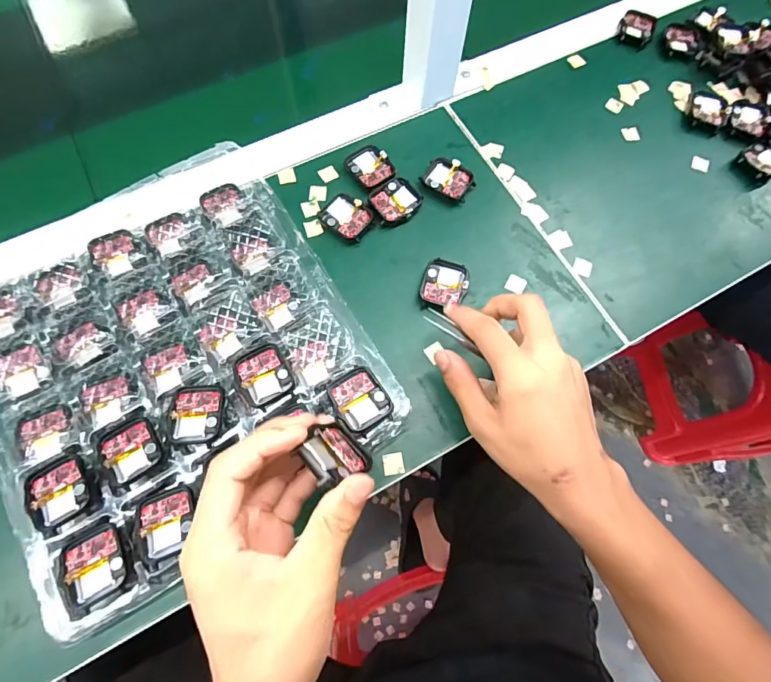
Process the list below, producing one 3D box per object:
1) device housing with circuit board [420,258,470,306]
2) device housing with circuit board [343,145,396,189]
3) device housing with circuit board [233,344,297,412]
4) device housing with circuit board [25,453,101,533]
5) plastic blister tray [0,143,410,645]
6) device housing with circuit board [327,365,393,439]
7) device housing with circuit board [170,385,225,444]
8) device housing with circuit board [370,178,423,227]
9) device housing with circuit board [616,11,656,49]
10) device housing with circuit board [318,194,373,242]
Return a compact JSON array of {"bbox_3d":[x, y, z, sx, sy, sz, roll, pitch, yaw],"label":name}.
[{"bbox_3d":[0.051,-0.049,0.368,0.038,0.012,0.041,15,71,3],"label":"device housing with circuit board"},{"bbox_3d":[-0.015,-0.166,0.402,0.037,0.008,0.047,-32,75,-12],"label":"device housing with circuit board"},{"bbox_3d":[-0.091,0.026,0.320,0.039,0.012,0.046,-32,75,-12],"label":"device housing with circuit board"},{"bbox_3d":[-0.220,0.101,0.288,0.038,0.007,0.047,-32,75,-12],"label":"device housing with circuit board"},{"bbox_3d":[-0.166,0.009,0.330,0.270,0.033,0.284,-33,75,-12],"label":"plastic blister tray"},{"bbox_3d":[-0.019,0.043,0.309,0.036,0.006,0.045,-30,75,-16],"label":"device housing with circuit board"},{"bbox_3d":[-0.136,0.053,0.306,0.036,0.005,0.041,-5,71,-4],"label":"device housing with circuit board"},{"bbox_3d":[0.010,-0.130,0.391,0.045,0.007,0.039,-32,75,-12],"label":"device housing with circuit board"},{"bbox_3d":[0.281,-0.350,0.475,0.038,0.013,0.042,22,72,5],"label":"device housing with circuit board"},{"bbox_3d":[-0.037,-0.114,0.387,0.045,0.010,0.035,30,73,8],"label":"device housing with circuit board"}]

